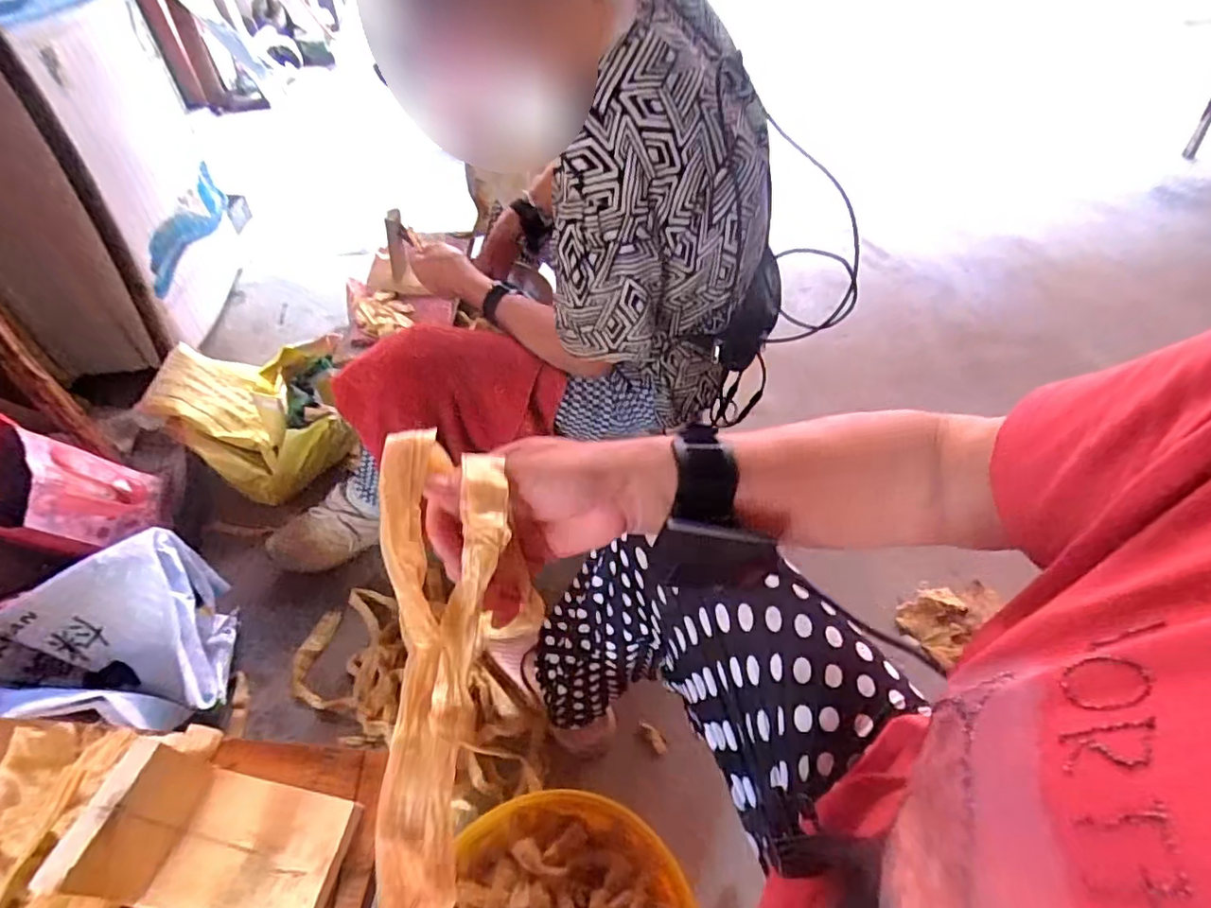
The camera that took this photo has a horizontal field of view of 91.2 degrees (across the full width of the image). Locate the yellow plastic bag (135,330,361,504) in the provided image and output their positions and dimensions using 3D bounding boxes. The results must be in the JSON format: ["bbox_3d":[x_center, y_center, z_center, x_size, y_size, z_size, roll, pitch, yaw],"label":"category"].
[{"bbox_3d":[-0.623,-0.070,1.077,0.330,0.185,0.267,-13,51,-6],"label":"yellow plastic bag"}]

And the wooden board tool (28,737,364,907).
[{"bbox_3d":[-0.229,0.226,0.345,0.127,0.078,0.079,9,52,11],"label":"wooden board tool"}]

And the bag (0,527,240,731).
[{"bbox_3d":[-0.668,0.270,0.784,0.264,0.172,0.227,-22,53,-13],"label":"bag"}]

